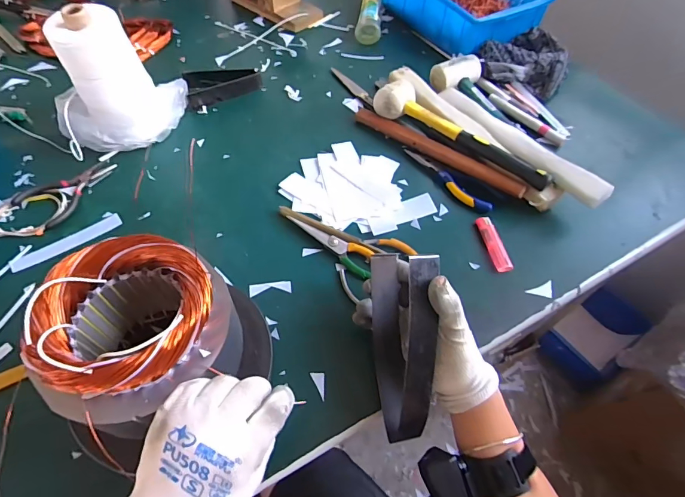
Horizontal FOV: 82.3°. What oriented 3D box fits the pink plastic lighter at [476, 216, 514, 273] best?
[{"bbox_3d":[0.194,-0.006,0.501,0.020,0.013,0.080,-9,56,-8],"label":"pink plastic lighter"}]

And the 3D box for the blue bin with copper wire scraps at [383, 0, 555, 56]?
[{"bbox_3d":[0.230,-0.492,0.781,0.185,0.093,0.288,-27,60,-19],"label":"blue bin with copper wire scraps"}]

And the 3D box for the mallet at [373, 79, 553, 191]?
[{"bbox_3d":[0.166,-0.159,0.573,0.052,0.055,0.281,-38,65,-25],"label":"mallet"}]

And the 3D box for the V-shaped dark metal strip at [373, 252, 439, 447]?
[{"bbox_3d":[0.059,0.078,0.370,0.046,0.122,0.164,1,55,-2],"label":"V-shaped dark metal strip"}]

